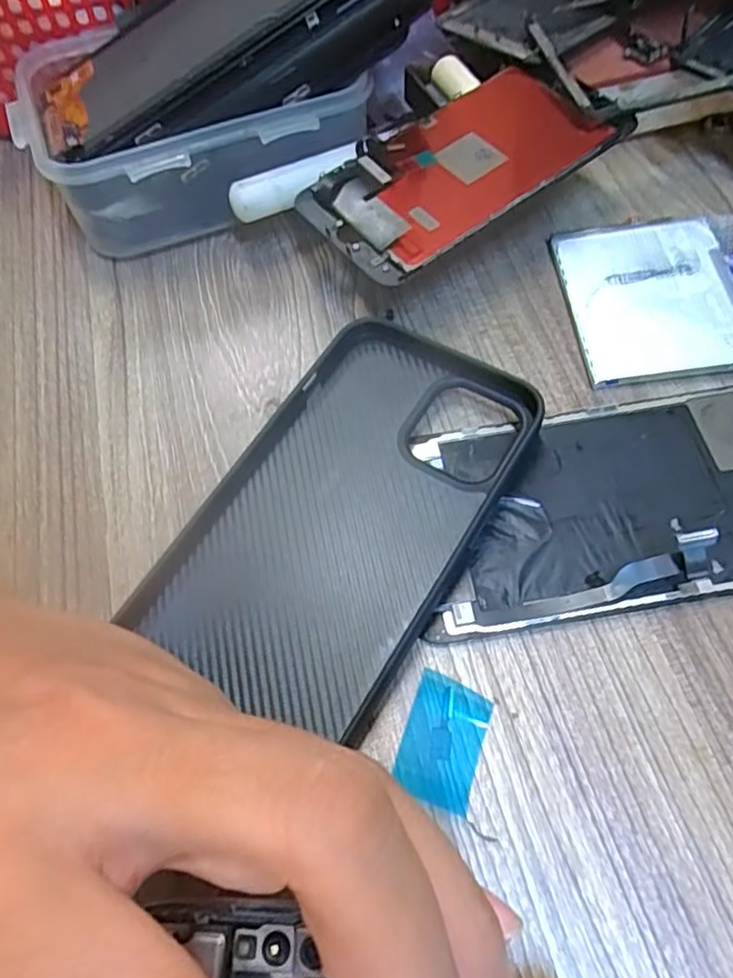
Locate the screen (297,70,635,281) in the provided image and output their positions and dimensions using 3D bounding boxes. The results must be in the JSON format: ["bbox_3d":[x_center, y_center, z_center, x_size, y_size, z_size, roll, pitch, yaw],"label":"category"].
[{"bbox_3d":[0.037,-0.127,0.252,0.120,0.006,0.061,-34,68,-12],"label":"screen"}]

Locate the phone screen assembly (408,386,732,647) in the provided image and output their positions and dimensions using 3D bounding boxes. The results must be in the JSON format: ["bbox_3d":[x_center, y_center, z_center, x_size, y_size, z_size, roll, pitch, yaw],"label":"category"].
[{"bbox_3d":[0.091,0.002,0.215,0.143,0.011,0.074,-9,61,-2],"label":"phone screen assembly"}]

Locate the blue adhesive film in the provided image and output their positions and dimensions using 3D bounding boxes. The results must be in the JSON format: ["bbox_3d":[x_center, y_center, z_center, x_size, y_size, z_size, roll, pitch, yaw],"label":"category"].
[{"bbox_3d":[0.022,0.073,0.186,0.023,0.004,0.034,18,64,13],"label":"blue adhesive film"}]

